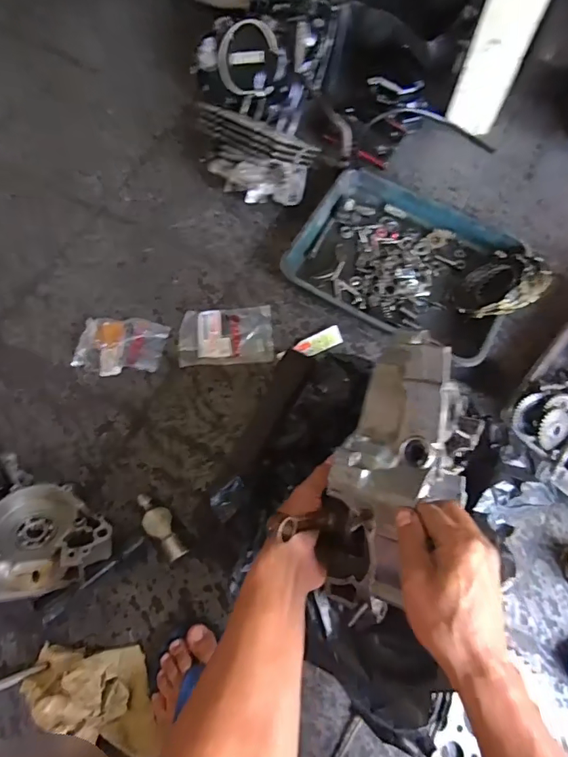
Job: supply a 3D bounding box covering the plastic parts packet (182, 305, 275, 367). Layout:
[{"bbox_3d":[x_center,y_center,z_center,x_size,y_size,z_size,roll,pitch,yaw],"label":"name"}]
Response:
[{"bbox_3d":[-0.095,-0.072,0.765,0.151,0.009,0.103,-7,68,-3],"label":"plastic parts packet"}]

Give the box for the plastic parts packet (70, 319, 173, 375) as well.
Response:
[{"bbox_3d":[-0.262,-0.053,0.749,0.129,0.022,0.101,10,69,4],"label":"plastic parts packet"}]

